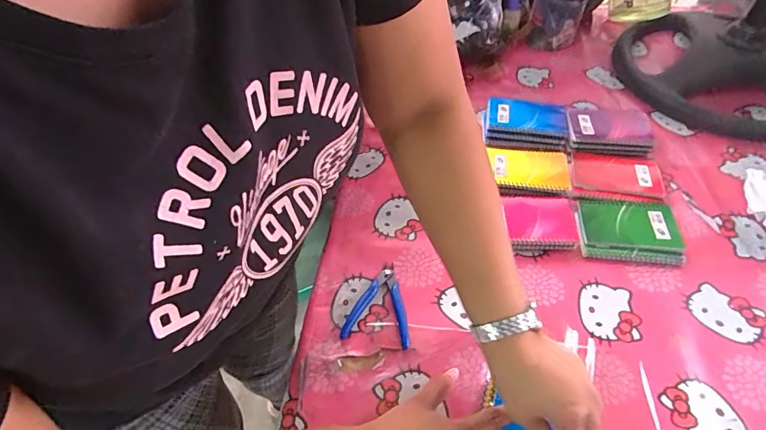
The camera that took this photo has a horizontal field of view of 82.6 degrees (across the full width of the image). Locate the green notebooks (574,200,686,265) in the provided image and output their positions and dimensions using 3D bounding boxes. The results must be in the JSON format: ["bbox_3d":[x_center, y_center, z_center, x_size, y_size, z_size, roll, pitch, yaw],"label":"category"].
[{"bbox_3d":[0.352,0.021,0.631,0.136,0.013,0.104,4,52,6],"label":"green notebooks"}]

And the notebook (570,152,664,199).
[{"bbox_3d":[0.375,-0.065,0.701,0.138,0.008,0.096,3,52,5],"label":"notebook"}]

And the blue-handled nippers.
[{"bbox_3d":[-0.016,0.120,0.564,0.082,0.009,0.117,-8,51,-4],"label":"blue-handled nippers"}]

